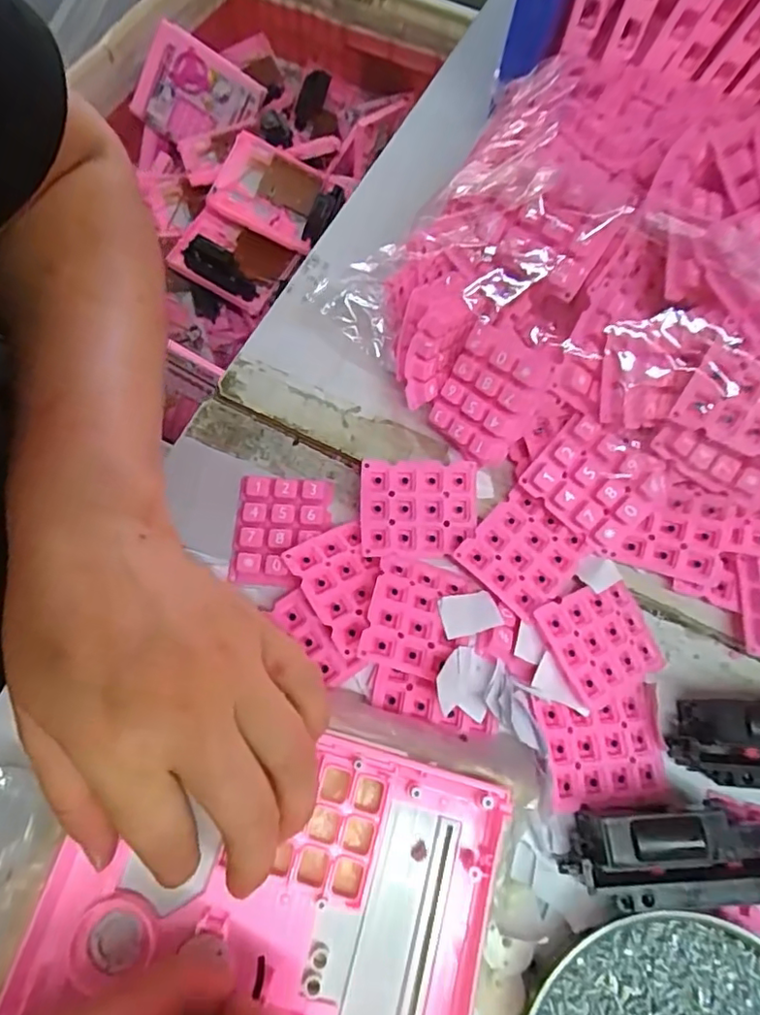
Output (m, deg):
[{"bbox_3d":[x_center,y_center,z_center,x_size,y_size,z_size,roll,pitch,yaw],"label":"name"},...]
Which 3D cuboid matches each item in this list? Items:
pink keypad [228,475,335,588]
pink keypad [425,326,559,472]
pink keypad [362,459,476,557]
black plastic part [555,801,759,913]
[{"bbox_3d":[-0.052,0.011,0.305,0.048,0.008,0.058,3,70,-1],"label":"pink keypad"},{"bbox_3d":[0.053,-0.056,0.290,0.046,0.060,0.012,38,30,23],"label":"pink keypad"},{"bbox_3d":[0.020,0.001,0.298,0.058,0.008,0.049,3,70,-1],"label":"pink keypad"},{"bbox_3d":[0.129,0.144,0.242,0.099,0.029,0.036,-4,70,-3],"label":"black plastic part"}]

